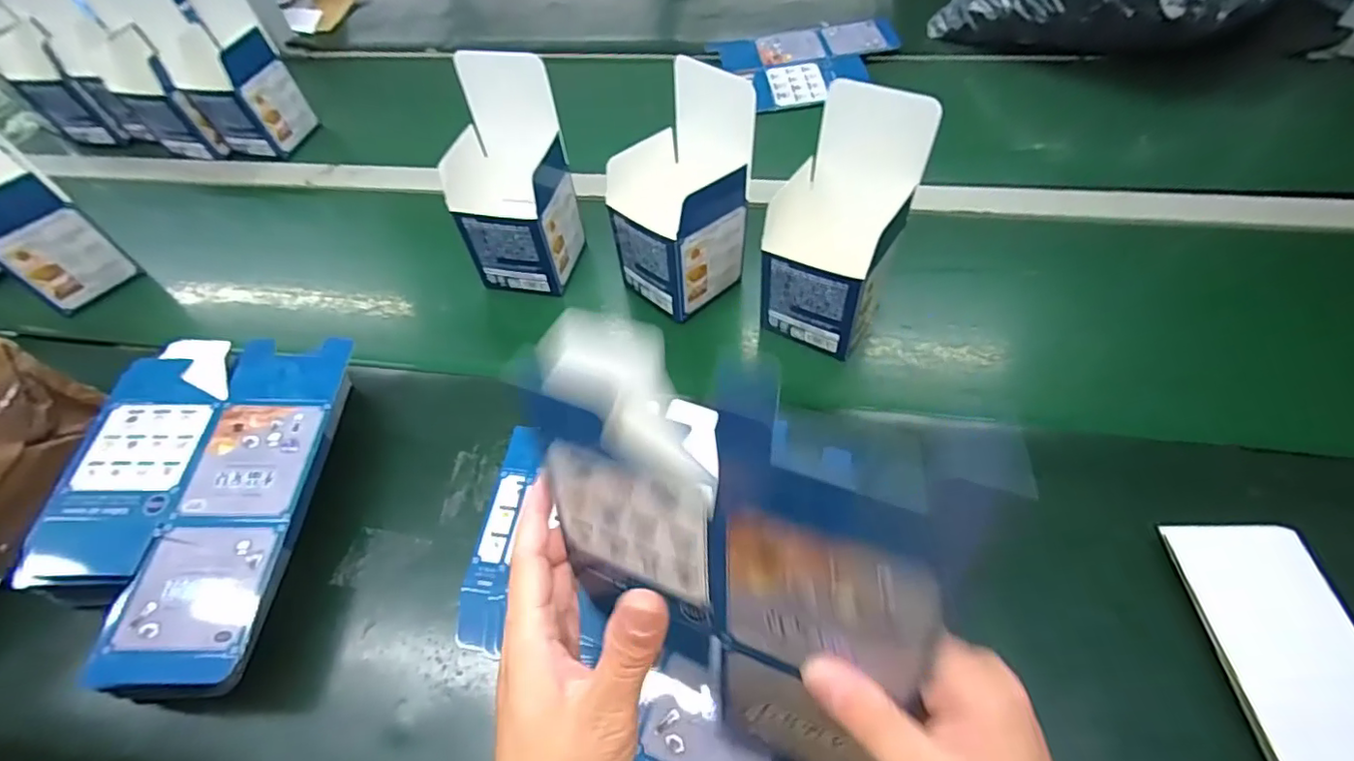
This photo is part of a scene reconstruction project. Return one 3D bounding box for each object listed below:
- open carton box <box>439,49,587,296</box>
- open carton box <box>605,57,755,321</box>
[{"bbox_3d":[-0.144,-0.180,0.521,0.097,0.166,0.116,9,58,10],"label":"open carton box"},{"bbox_3d":[0.000,-0.154,0.491,0.101,0.168,0.103,37,66,24],"label":"open carton box"}]

